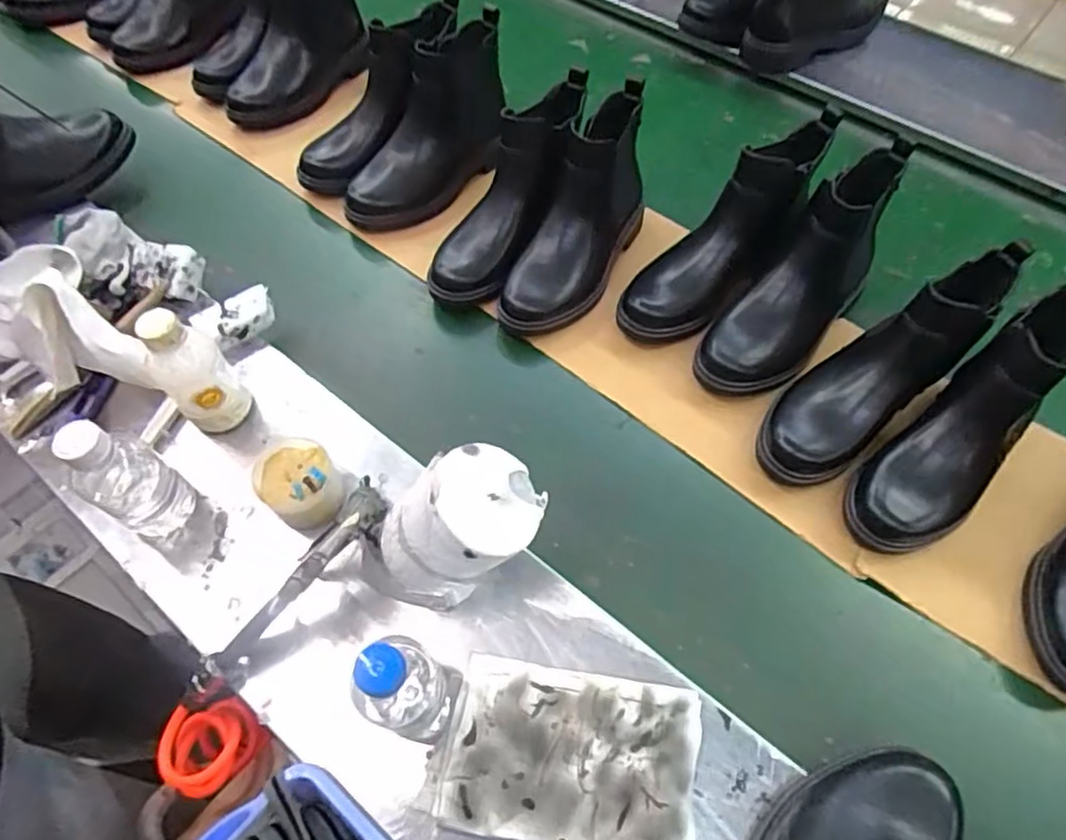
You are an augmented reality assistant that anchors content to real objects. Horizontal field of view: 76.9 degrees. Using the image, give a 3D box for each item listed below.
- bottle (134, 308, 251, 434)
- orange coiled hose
[{"bbox_3d":[-0.294,-0.035,0.589,0.057,0.140,0.048,-38,69,-21],"label":"bottle"},{"bbox_3d":[-0.255,0.257,0.531,0.065,0.057,0.069,32,64,15],"label":"orange coiled hose"}]

